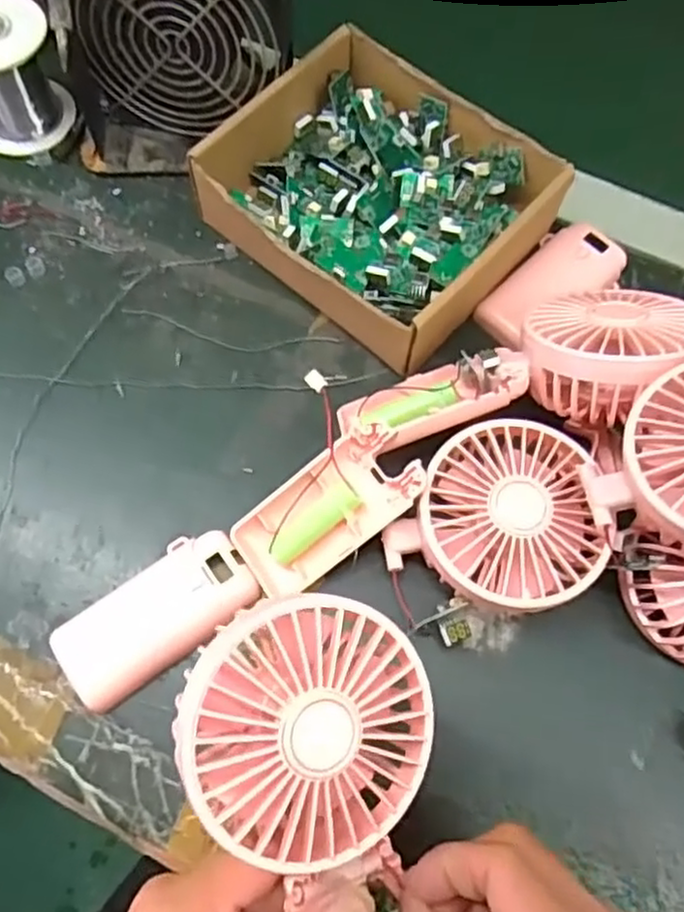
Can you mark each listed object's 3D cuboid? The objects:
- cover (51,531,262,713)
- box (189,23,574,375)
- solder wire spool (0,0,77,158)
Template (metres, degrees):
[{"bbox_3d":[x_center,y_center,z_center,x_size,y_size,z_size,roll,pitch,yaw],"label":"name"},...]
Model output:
[{"bbox_3d":[-0.086,0.075,0.327,0.092,0.021,0.049,-35,74,-14],"label":"cover"},{"bbox_3d":[0.018,-0.149,0.404,0.173,0.047,0.147,38,73,12],"label":"box"},{"bbox_3d":[-0.208,-0.236,0.424,0.060,0.067,0.062,1,69,-1],"label":"solder wire spool"}]

